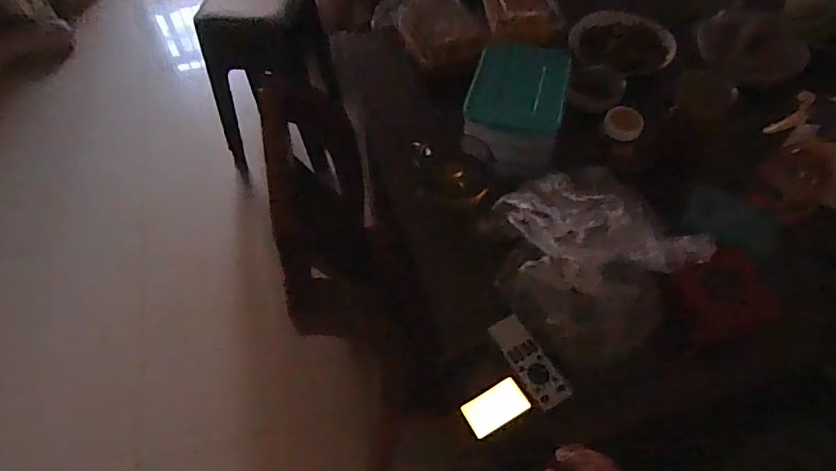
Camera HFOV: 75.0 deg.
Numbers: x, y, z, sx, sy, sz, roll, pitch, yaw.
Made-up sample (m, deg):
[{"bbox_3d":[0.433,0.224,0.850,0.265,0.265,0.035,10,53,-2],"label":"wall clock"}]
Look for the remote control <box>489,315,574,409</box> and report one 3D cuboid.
[{"bbox_3d":[0.134,0.152,0.662,0.044,0.016,0.117,-28,58,-18],"label":"remote control"}]

